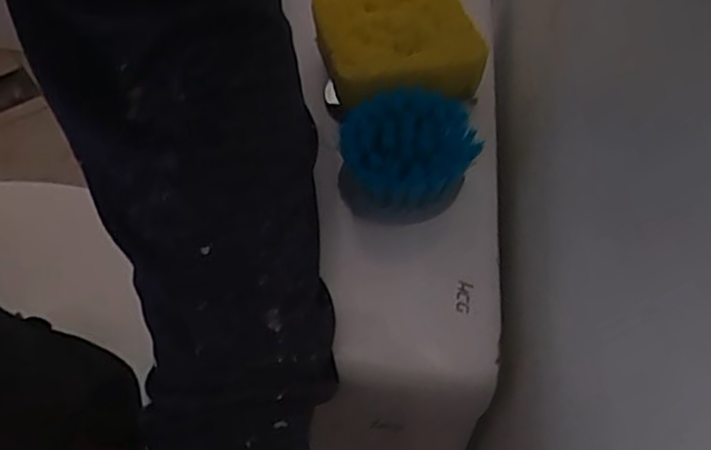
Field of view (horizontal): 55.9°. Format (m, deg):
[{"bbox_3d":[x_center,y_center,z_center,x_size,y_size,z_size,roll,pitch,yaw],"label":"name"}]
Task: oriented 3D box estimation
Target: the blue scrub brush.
[{"bbox_3d":[0.024,-0.031,0.322,0.063,0.038,0.059,-4,56,-6],"label":"blue scrub brush"}]

